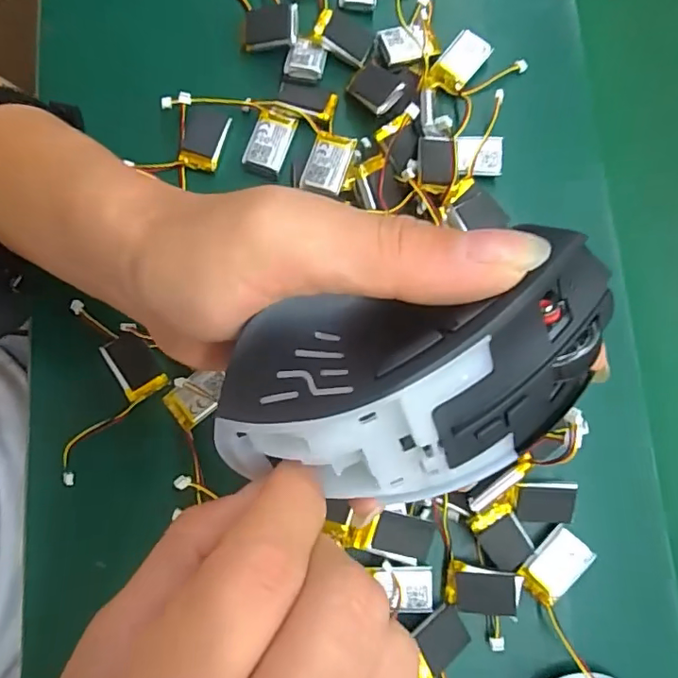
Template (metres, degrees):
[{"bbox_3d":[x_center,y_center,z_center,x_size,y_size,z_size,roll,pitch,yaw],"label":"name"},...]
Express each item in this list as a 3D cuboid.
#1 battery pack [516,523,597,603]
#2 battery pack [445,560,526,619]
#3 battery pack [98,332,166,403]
[{"bbox_3d":[0.097,0.101,0.239,0.020,0.004,0.031,44,82,7],"label":"battery pack"},{"bbox_3d":[0.064,0.111,0.237,0.031,0.008,0.020,11,80,1],"label":"battery pack"},{"bbox_3d":[-0.098,0.013,0.255,0.019,0.010,0.030,-32,82,-6],"label":"battery pack"}]

